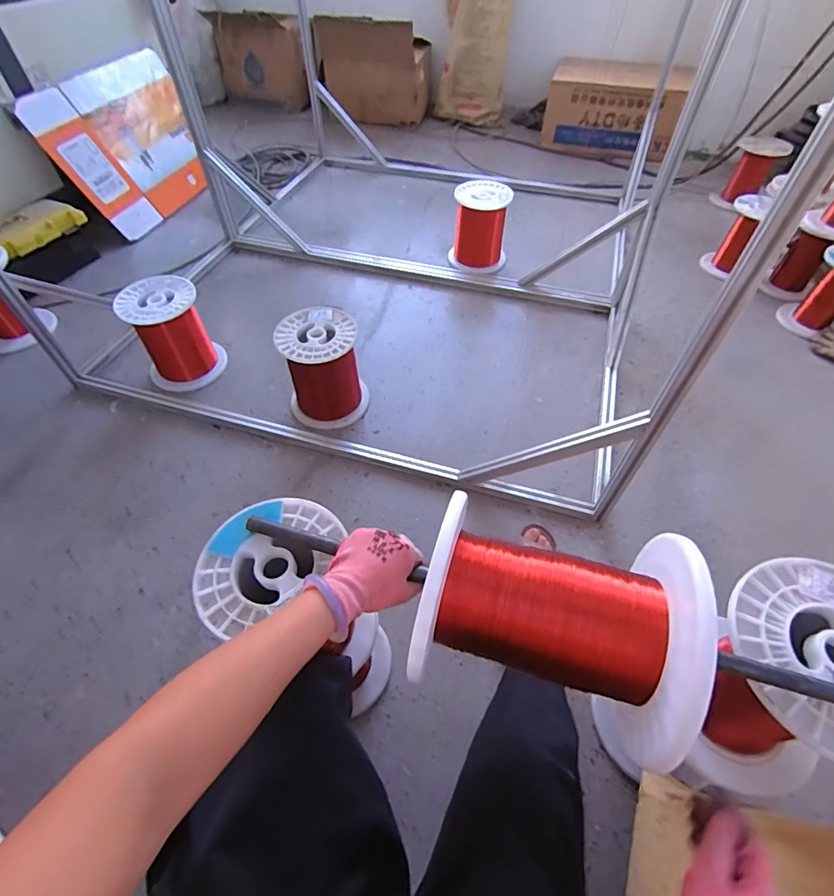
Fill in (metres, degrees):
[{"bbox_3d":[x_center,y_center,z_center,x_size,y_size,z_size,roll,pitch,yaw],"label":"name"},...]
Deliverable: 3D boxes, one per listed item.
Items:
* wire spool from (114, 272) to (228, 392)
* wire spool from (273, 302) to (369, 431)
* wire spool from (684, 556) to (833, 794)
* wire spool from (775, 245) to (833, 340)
[{"bbox_3d":[-0.671,-0.314,1.258,0.198,0.244,0.185,0,55,0],"label":"wire spool"},{"bbox_3d":[-0.242,-0.205,1.191,0.204,0.231,0.209,-12,54,-9],"label":"wire spool"},{"bbox_3d":[0.419,0.273,0.541,0.196,0.231,0.200,0,52,0],"label":"wire spool"},{"bbox_3d":[1.272,-0.475,1.408,0.180,0.227,0.175,0,52,0],"label":"wire spool"}]

